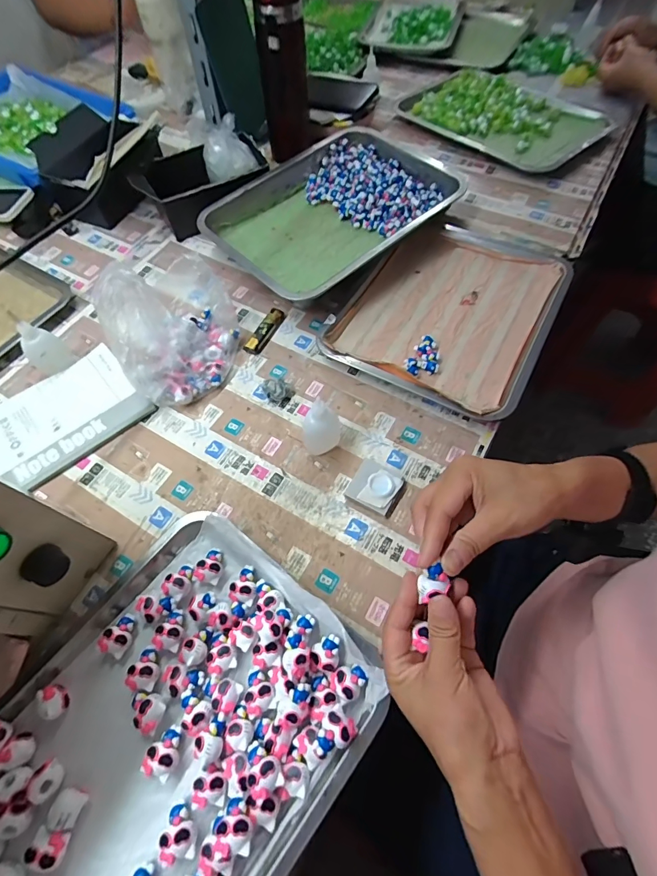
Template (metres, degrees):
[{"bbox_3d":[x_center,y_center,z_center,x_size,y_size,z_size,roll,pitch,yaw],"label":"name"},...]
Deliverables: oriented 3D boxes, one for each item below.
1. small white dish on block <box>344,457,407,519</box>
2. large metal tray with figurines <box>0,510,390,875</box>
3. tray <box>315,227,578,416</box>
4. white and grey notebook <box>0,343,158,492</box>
[{"bbox_3d":[0.052,0.054,0.442,0.054,0.015,0.049,28,66,15],"label":"small white dish on block"},{"bbox_3d":[-0.145,0.257,0.328,0.267,0.038,0.352,35,68,18],"label":"large metal tray with figurines"},{"bbox_3d":[0.168,-0.177,0.560,0.254,0.040,0.301,27,66,15],"label":"tray"},{"bbox_3d":[-0.338,-0.027,0.502,0.189,0.011,0.143,-40,68,-18],"label":"white and grey notebook"}]

